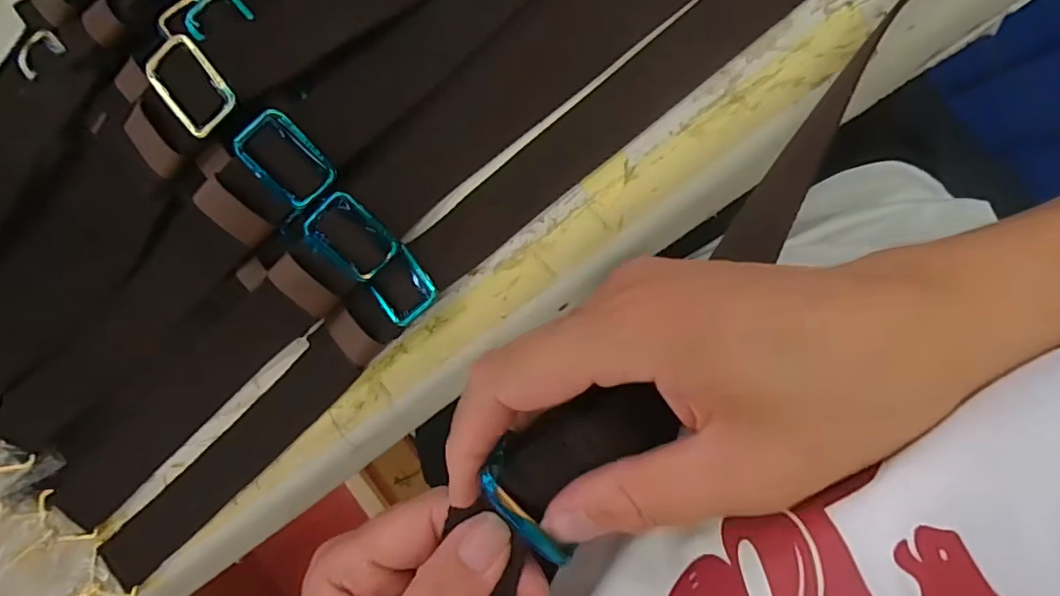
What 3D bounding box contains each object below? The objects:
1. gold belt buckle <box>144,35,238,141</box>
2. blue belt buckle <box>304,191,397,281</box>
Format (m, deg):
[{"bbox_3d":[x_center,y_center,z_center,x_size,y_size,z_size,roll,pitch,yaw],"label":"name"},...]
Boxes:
[{"bbox_3d":[-0.163,-0.102,0.264,0.030,0.006,0.047,-40,90,9],"label":"gold belt buckle"},{"bbox_3d":[-0.093,-0.032,0.289,0.045,0.008,0.032,43,82,-22],"label":"blue belt buckle"}]

